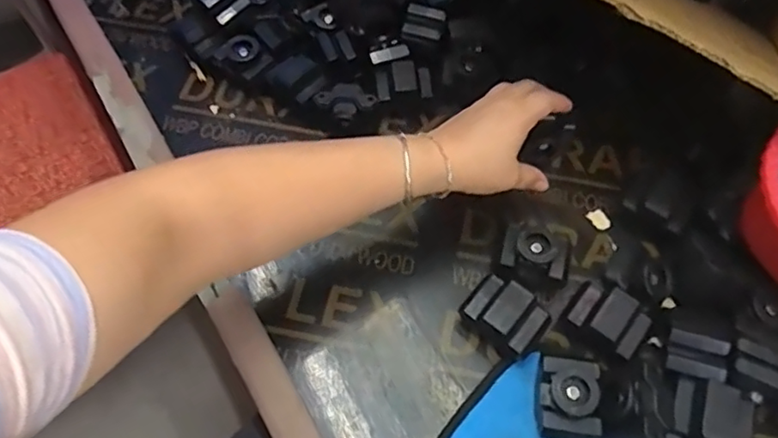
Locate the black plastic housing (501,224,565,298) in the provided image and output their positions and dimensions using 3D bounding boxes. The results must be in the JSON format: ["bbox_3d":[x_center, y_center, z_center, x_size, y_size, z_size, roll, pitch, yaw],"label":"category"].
[{"bbox_3d":[0.113,0.034,0.474,0.050,0.041,0.040,22,63,13],"label":"black plastic housing"}]

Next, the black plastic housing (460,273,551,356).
[{"bbox_3d":[0.087,0.074,0.449,0.056,0.041,0.041,36,67,19],"label":"black plastic housing"}]

